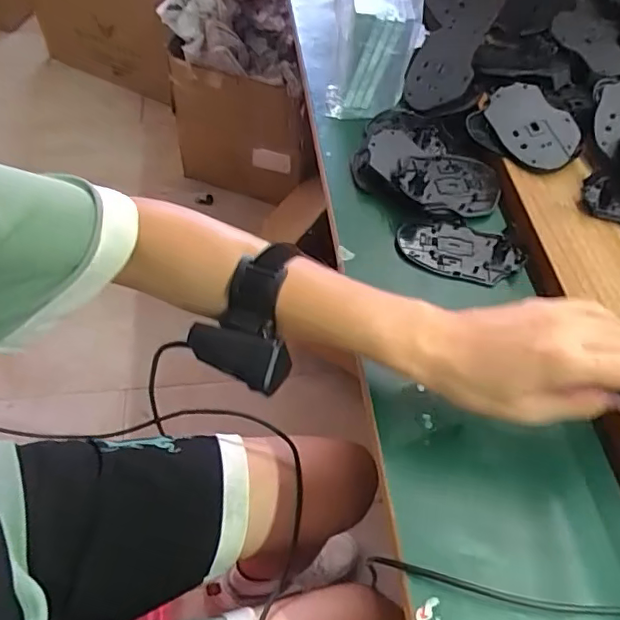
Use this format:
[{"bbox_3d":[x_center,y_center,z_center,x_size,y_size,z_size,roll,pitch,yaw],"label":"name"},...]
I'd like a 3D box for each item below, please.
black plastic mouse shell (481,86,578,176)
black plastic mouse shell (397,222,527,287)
[{"bbox_3d":[0.225,-0.187,0.576,0.068,0.015,0.106,-31,68,-1],"label":"black plastic mouse shell"},{"bbox_3d":[0.141,-0.056,0.529,0.113,0.011,0.060,19,57,8],"label":"black plastic mouse shell"}]

